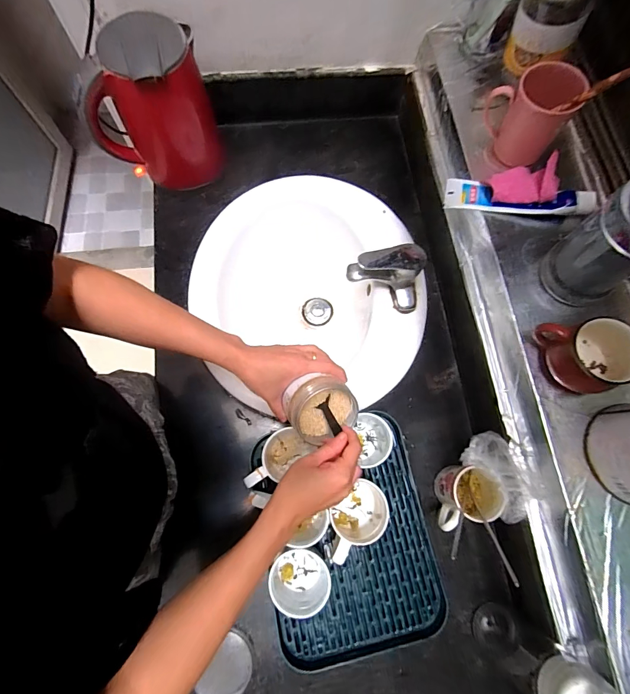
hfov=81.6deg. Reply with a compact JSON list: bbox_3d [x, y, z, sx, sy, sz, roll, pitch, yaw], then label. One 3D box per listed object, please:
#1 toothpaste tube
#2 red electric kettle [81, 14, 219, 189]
[{"bbox_3d":[0.312,-0.229,0.562,0.210,0.021,0.048,8,74,14],"label":"toothpaste tube"},{"bbox_3d":[-0.279,-0.416,0.645,0.170,0.236,0.143,3,75,-1],"label":"red electric kettle"}]

